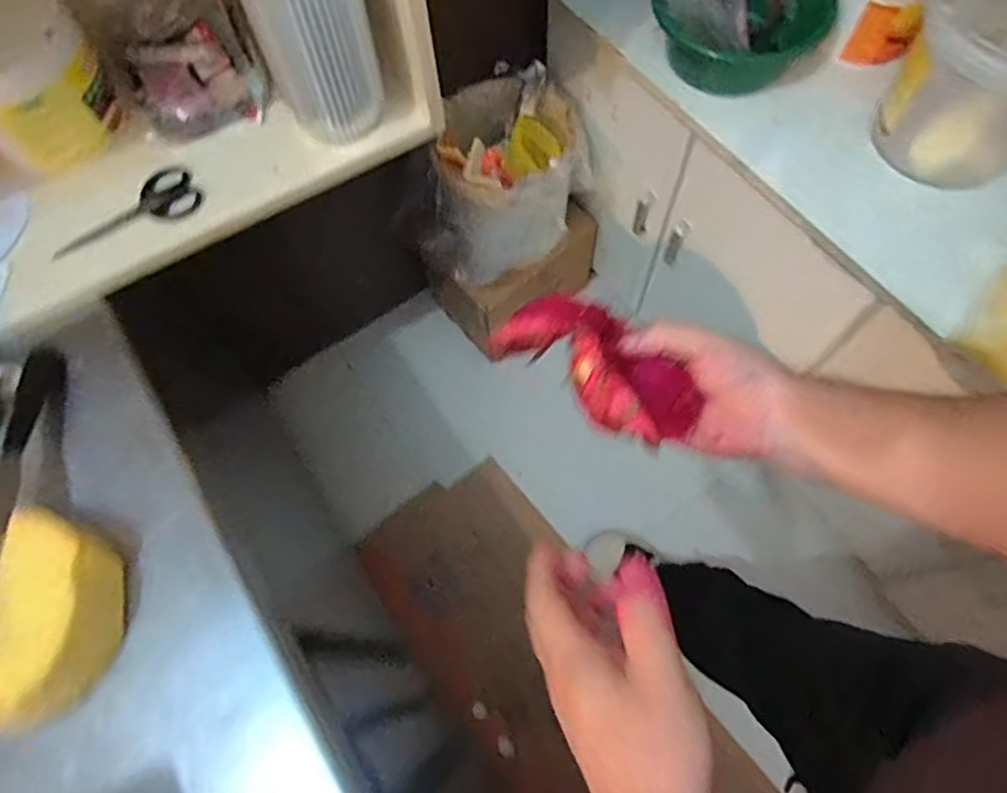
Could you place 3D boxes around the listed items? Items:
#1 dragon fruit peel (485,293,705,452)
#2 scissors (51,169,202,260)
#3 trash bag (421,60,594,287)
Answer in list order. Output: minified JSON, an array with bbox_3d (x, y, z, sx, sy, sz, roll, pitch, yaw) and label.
[{"bbox_3d":[0.062,-0.020,0.406,0.127,0.045,0.077,36,73,16],"label":"dragon fruit peel"},{"bbox_3d":[-0.392,-0.191,0.651,0.151,0.008,0.059,-26,68,-8],"label":"scissors"},{"bbox_3d":[0.011,-0.393,1.183,0.286,0.235,0.331,16,69,9],"label":"trash bag"}]

